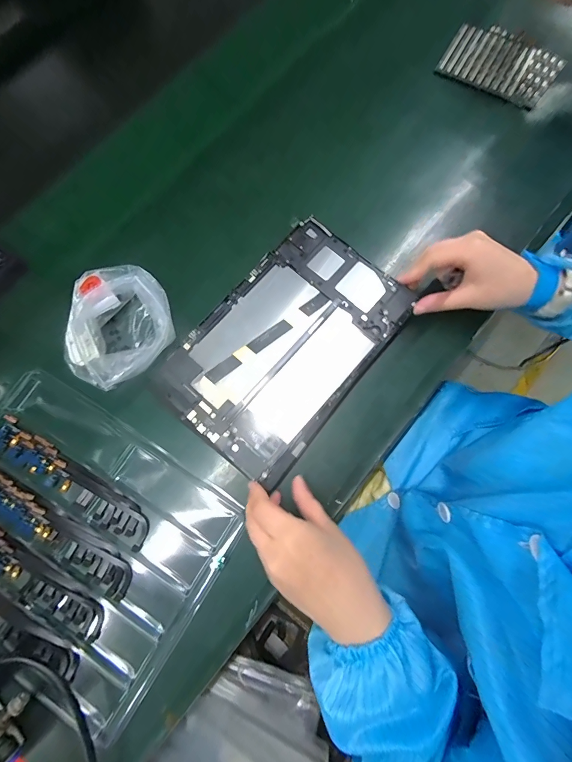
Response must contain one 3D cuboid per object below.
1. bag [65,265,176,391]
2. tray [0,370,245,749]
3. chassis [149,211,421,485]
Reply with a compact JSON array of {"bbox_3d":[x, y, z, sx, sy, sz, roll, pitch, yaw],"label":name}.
[{"bbox_3d":[-0.165,-0.054,0.349,0.103,0.049,0.115,42,80,9],"label":"bag"},{"bbox_3d":[-0.204,0.144,0.322,0.271,0.016,0.215,31,79,8],"label":"tray"},{"bbox_3d":[0.001,-0.039,0.342,0.154,0.009,0.238,39,81,6],"label":"chassis"}]

